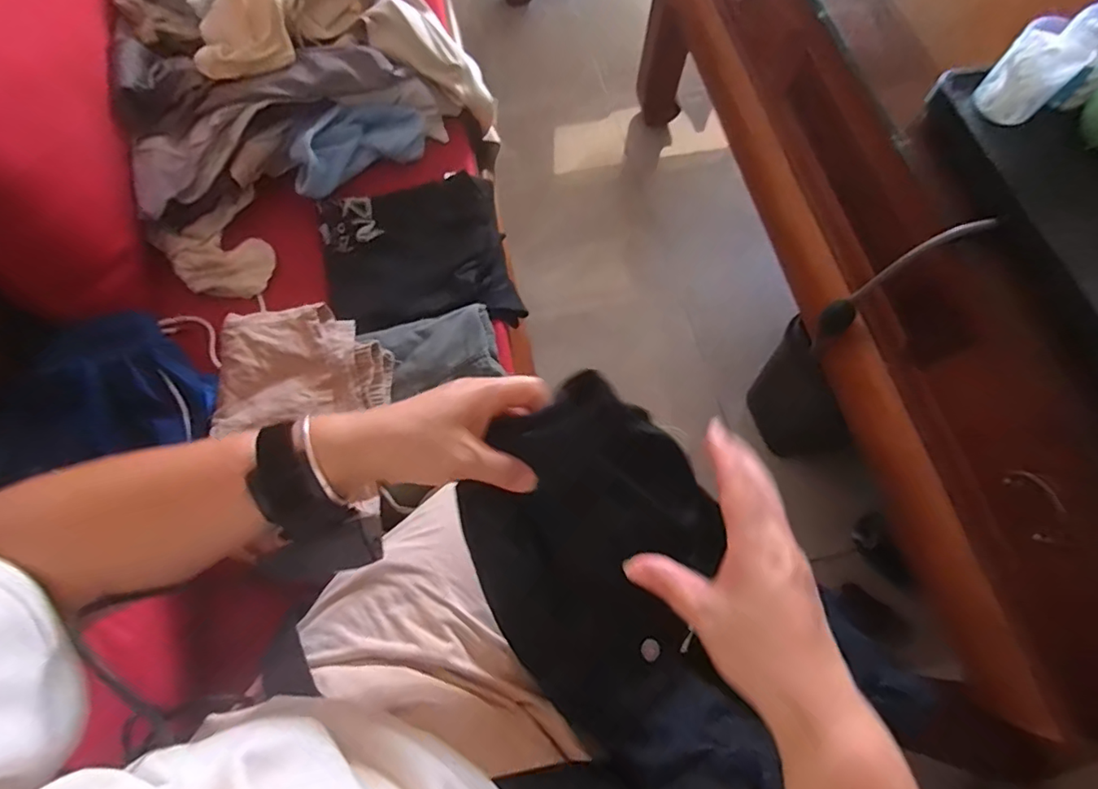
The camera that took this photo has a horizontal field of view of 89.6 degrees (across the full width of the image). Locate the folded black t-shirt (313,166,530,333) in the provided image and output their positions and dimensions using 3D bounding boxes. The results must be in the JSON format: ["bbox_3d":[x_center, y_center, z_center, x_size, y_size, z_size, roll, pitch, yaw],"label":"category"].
[{"bbox_3d":[-0.166,-0.177,0.696,0.222,0.047,0.210,-12,69,-6],"label":"folded black t-shirt"}]

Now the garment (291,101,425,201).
[{"bbox_3d":[-0.250,-0.326,0.725,0.179,0.077,0.068,-27,71,-12],"label":"garment"}]

